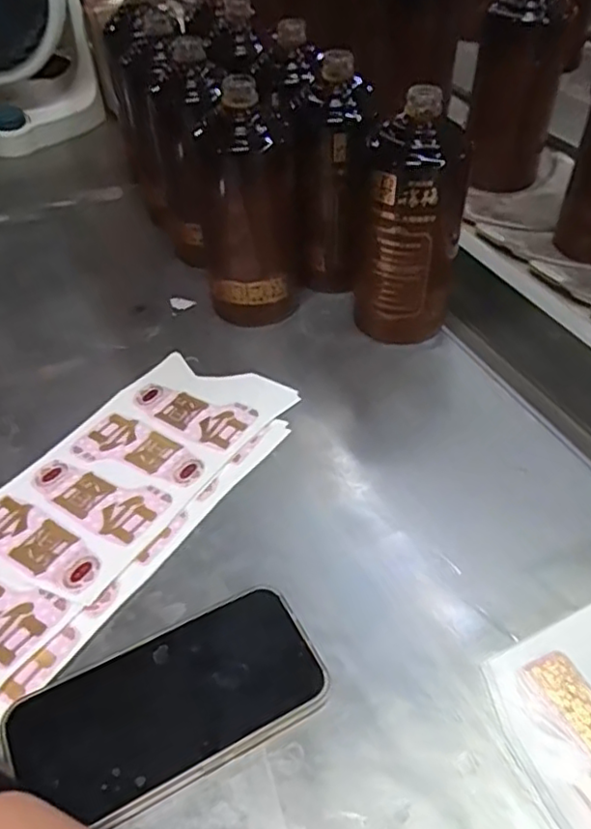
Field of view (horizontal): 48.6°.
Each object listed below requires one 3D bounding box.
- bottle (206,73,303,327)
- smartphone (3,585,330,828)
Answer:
[{"bbox_3d":[-0.035,-0.170,0.541,0.078,0.188,0.071,-2,44,-4],"label":"bottle"},{"bbox_3d":[-0.063,0.149,0.339,0.152,0.012,0.077,-20,49,-21],"label":"smartphone"}]

